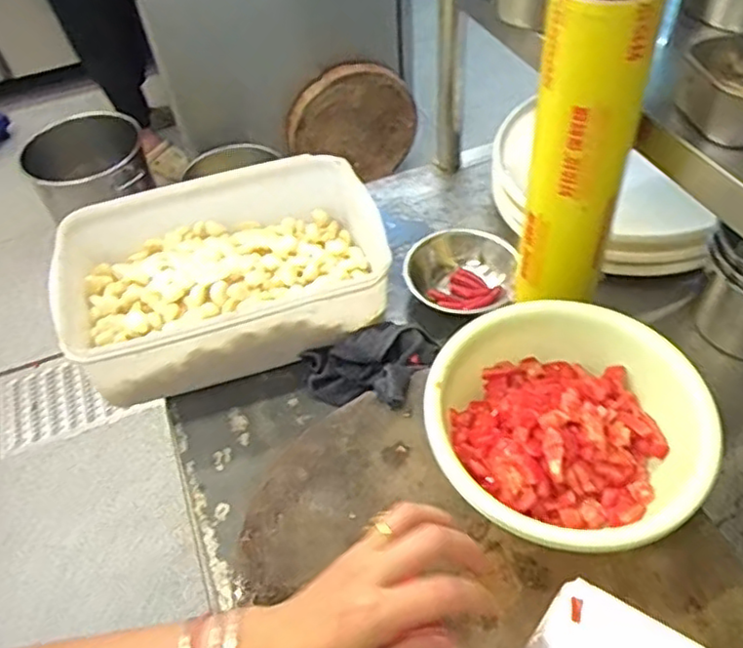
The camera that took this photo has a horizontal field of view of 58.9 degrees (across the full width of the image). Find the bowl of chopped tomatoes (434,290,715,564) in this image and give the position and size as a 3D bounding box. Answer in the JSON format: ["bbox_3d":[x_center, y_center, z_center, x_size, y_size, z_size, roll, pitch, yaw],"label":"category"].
[{"bbox_3d":[0.165,0.088,0.569,0.217,0.072,0.213,-3,49,3],"label":"bowl of chopped tomatoes"}]

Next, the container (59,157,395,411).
[{"bbox_3d":[-0.177,-0.065,0.822,0.378,0.110,0.250,-15,50,-8],"label":"container"}]

